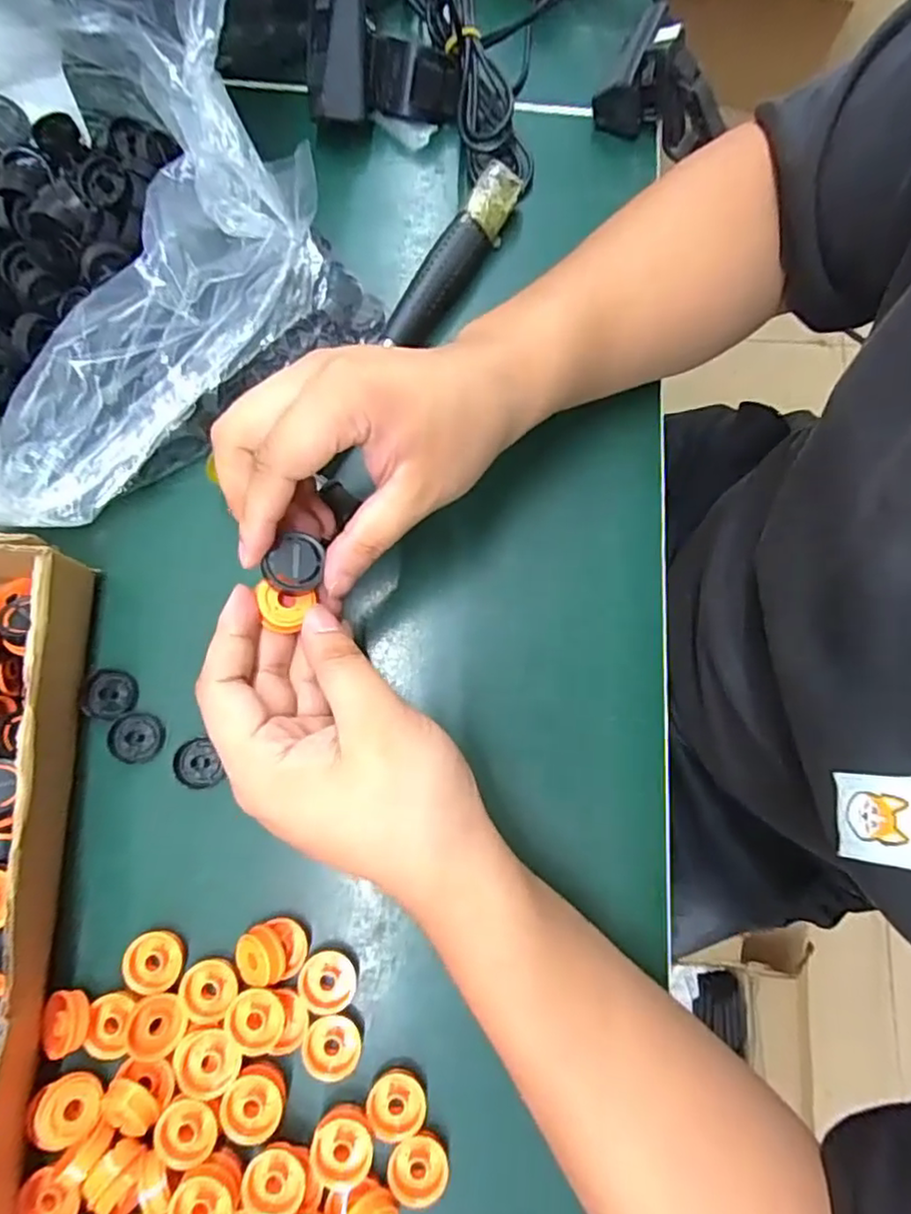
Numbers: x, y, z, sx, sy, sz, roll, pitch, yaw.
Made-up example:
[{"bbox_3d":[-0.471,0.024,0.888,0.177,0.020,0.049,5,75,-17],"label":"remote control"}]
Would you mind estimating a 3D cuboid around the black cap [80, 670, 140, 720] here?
[{"bbox_3d":[-0.175,0.044,0.319,0.021,0.013,0.024,-2,78,-1],"label":"black cap"}]

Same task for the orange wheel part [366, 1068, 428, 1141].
[{"bbox_3d":[-0.027,0.224,0.283,0.026,0.011,0.023,-1,78,-1],"label":"orange wheel part"}]

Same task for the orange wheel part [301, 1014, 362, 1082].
[{"bbox_3d":[-0.056,0.200,0.286,0.025,0.010,0.022,8,78,1],"label":"orange wheel part"}]

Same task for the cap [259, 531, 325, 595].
[{"bbox_3d":[-0.065,-0.017,0.256,0.020,0.008,0.024,20,83,-16],"label":"cap"}]

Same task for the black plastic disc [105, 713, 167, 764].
[{"bbox_3d":[-0.159,0.066,0.314,0.024,0.010,0.023,0,78,-1],"label":"black plastic disc"}]

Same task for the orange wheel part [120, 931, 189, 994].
[{"bbox_3d":[-0.140,0.165,0.293,0.026,0.010,0.025,0,78,-1],"label":"orange wheel part"}]

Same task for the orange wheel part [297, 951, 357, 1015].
[{"bbox_3d":[-0.059,0.174,0.292,0.025,0.011,0.024,8,78,1],"label":"orange wheel part"}]

